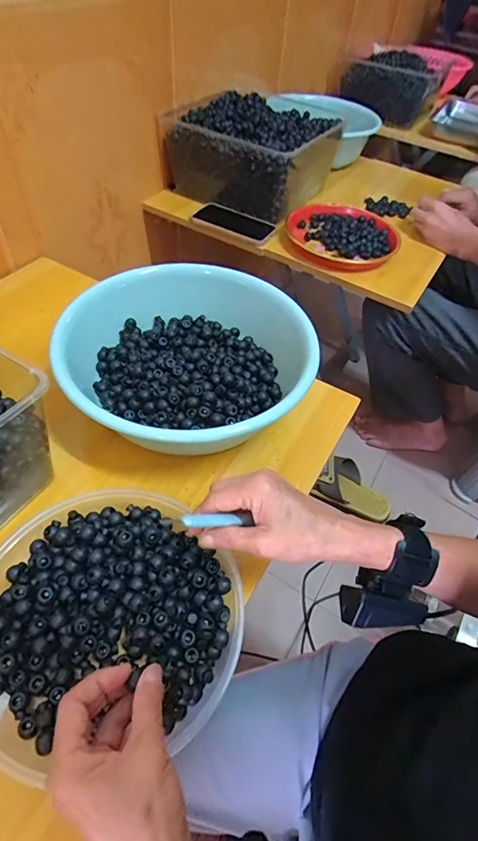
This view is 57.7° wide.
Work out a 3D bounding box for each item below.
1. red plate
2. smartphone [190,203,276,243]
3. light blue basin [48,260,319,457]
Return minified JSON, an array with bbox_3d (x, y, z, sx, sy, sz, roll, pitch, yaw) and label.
[{"bbox_3d":[0.206,-0.366,0.854,0.216,0.035,0.205,3,51,-4],"label":"red plate"},{"bbox_3d":[-0.008,-0.398,0.866,0.160,0.011,0.086,24,53,13],"label":"smartphone"},{"bbox_3d":[-0.057,-0.074,0.531,0.269,0.084,0.285,3,51,-4],"label":"light blue basin"}]

